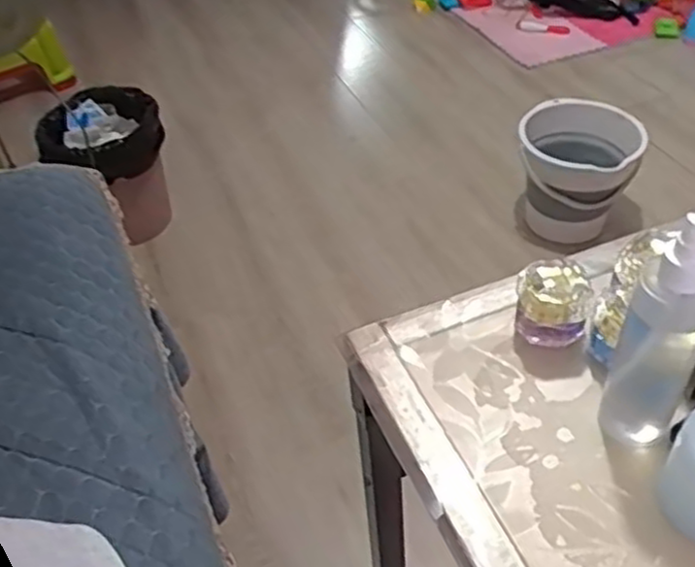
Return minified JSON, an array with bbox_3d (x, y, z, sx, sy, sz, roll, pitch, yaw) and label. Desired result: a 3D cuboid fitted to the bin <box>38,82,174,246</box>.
[{"bbox_3d":[-0.489,-0.233,1.530,0.245,0.318,0.214,-29,49,-22],"label":"bin"}]

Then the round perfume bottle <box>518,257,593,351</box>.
[{"bbox_3d":[0.156,0.013,0.548,0.052,0.055,0.044,8,46,13],"label":"round perfume bottle"}]

